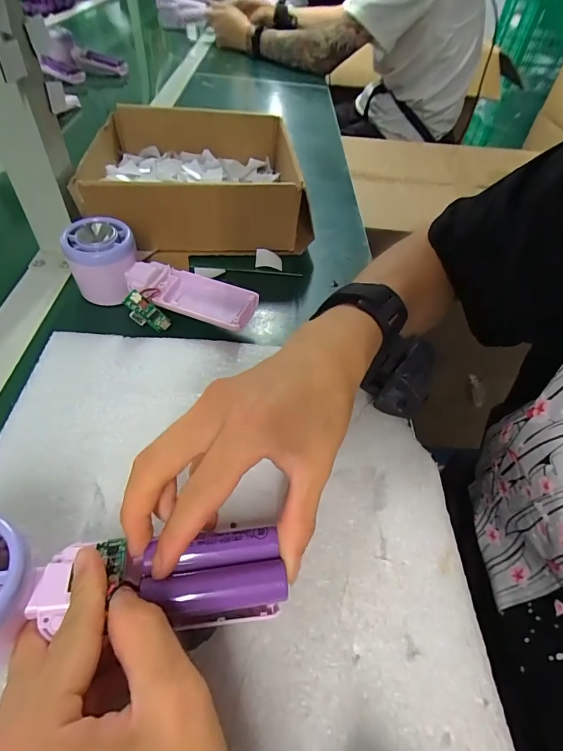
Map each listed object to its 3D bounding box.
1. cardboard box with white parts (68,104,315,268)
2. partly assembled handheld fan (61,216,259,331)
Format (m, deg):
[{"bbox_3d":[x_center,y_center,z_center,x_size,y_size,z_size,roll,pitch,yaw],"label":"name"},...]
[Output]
[{"bbox_3d":[-0.092,-0.219,0.441,0.220,0.072,0.215,-4,50,-8],"label":"cardboard box with white parts"},{"bbox_3d":[-0.104,-0.077,0.325,0.163,0.050,0.063,19,50,11],"label":"partly assembled handheld fan"}]

